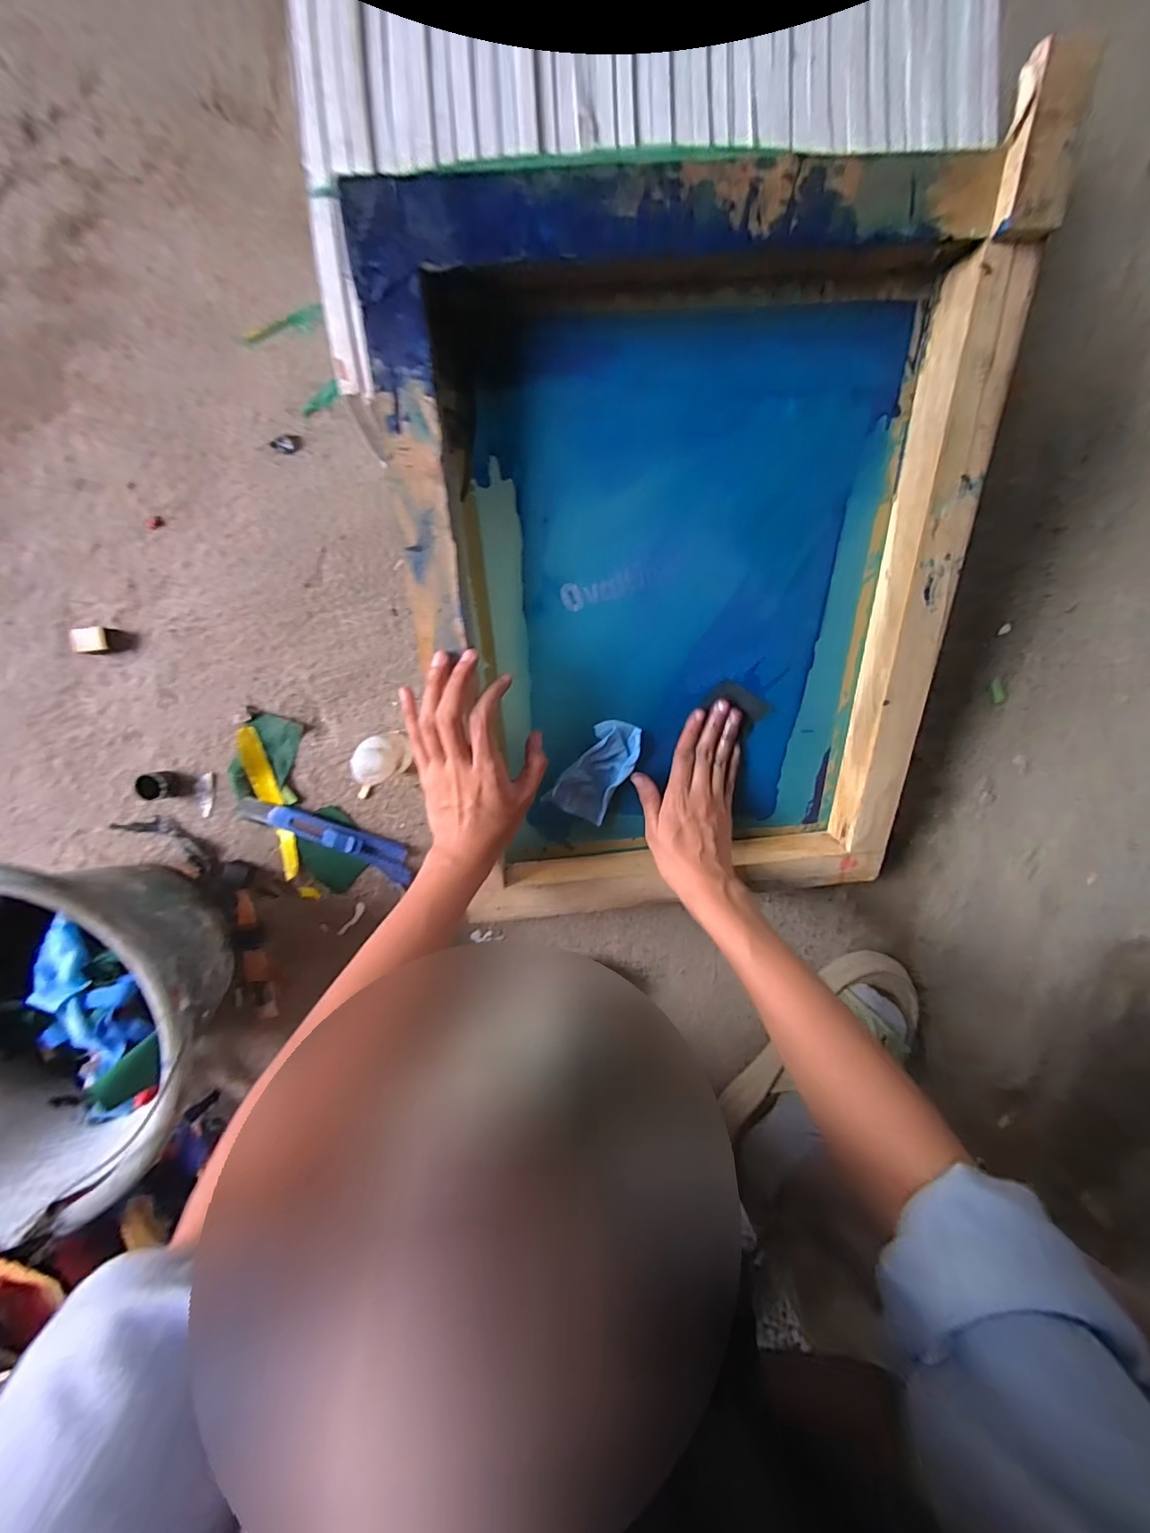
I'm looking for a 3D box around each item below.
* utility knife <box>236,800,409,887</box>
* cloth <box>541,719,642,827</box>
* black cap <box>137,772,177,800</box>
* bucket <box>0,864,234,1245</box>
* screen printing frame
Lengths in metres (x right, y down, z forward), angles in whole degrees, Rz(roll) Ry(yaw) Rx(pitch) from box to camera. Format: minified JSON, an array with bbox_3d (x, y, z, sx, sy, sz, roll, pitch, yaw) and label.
[{"bbox_3d":[-0.222,0.063,0.455,0.157,0.012,0.030,24,92,-6],"label":"utility knife"},{"bbox_3d":[0.020,0.005,0.427,0.050,0.017,0.093,31,111,-6],"label":"cloth"},{"bbox_3d":[-0.356,0.016,0.432,0.024,0.021,0.023,0,94,-4],"label":"black cap"},{"bbox_3d":[-0.381,0.174,0.379,0.252,0.157,0.235,0,94,-4],"label":"bucket"},{"bbox_3d":[0.082,-0.105,0.371,0.362,0.053,0.460,-5,116,-1],"label":"screen printing frame"}]

